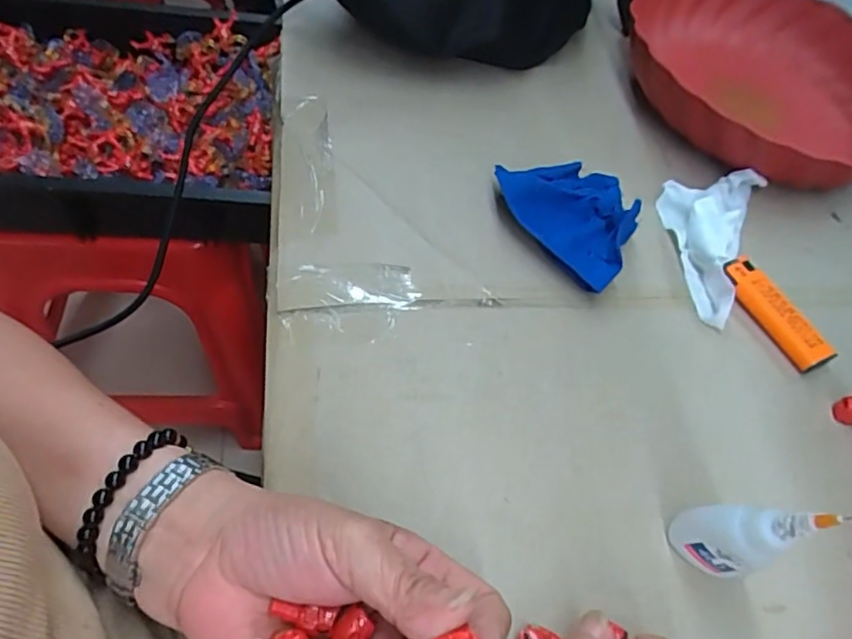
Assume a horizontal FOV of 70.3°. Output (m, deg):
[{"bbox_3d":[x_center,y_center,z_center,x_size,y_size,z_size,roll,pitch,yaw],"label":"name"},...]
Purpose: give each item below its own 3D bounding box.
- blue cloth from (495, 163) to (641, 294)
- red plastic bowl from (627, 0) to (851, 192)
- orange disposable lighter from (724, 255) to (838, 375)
[{"bbox_3d":[0.097,-0.070,0.382,0.084,0.023,0.091,-36,69,-26],"label":"blue cloth"},{"bbox_3d":[0.277,-0.196,0.500,0.233,0.077,0.244,2,58,-3],"label":"red plastic bowl"},{"bbox_3d":[0.211,-0.004,0.368,0.025,0.009,0.078,-19,63,-20],"label":"orange disposable lighter"}]

